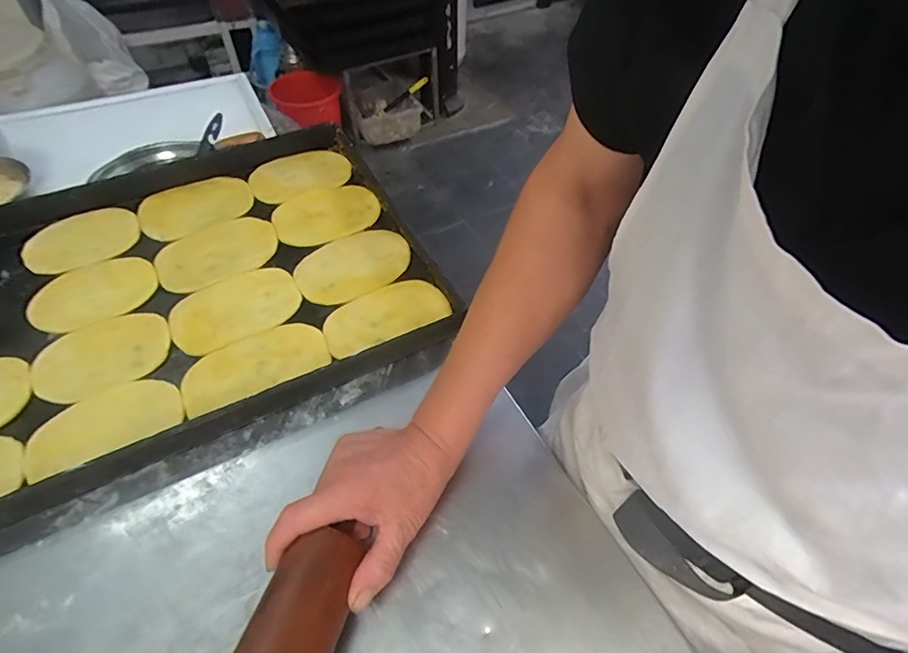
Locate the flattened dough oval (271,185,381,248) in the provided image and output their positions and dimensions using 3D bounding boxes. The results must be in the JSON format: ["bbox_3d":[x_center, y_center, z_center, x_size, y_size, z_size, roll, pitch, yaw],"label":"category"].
[{"bbox_3d":[-0.174,-0.154,0.674,0.139,0.007,0.103,-28,57,-21],"label":"flattened dough oval"}]

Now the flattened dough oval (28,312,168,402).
[{"bbox_3d":[-0.373,0.029,0.528,0.128,0.006,0.098,-28,58,-21],"label":"flattened dough oval"}]

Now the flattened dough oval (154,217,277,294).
[{"bbox_3d":[-0.299,-0.092,0.630,0.142,0.009,0.102,-25,56,-19],"label":"flattened dough oval"}]

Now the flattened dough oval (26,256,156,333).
[{"bbox_3d":[-0.424,-0.046,0.583,0.126,0.018,0.099,-30,58,-22],"label":"flattened dough oval"}]

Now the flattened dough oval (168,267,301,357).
[{"bbox_3d":[-0.252,-0.023,0.575,0.139,0.005,0.100,-30,58,-22],"label":"flattened dough oval"}]

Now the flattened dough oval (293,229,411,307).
[{"bbox_3d":[-0.125,-0.078,0.623,0.142,0.005,0.106,-30,58,-22],"label":"flattened dough oval"}]

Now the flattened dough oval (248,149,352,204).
[{"bbox_3d":[-0.222,-0.221,0.721,0.141,0.013,0.084,-25,56,-19],"label":"flattened dough oval"}]

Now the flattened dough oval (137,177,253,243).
[{"bbox_3d":[-0.348,-0.163,0.673,0.141,0.018,0.091,-28,57,-21],"label":"flattened dough oval"}]

